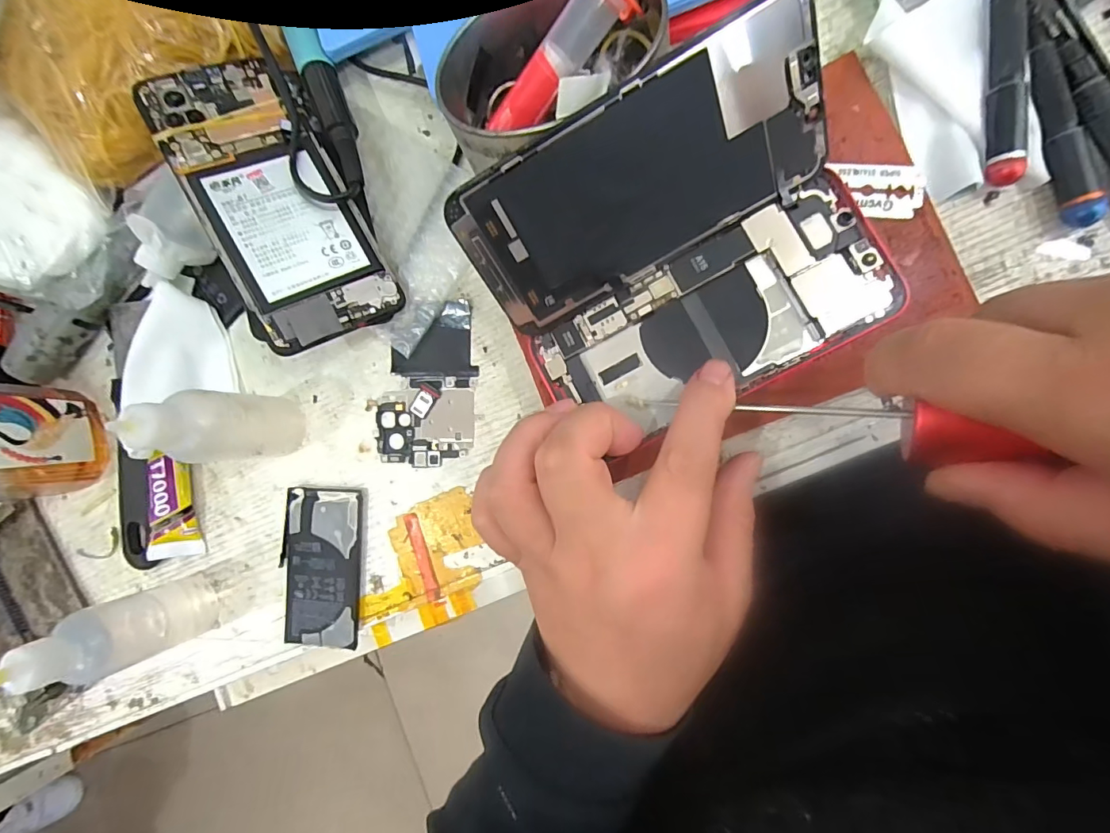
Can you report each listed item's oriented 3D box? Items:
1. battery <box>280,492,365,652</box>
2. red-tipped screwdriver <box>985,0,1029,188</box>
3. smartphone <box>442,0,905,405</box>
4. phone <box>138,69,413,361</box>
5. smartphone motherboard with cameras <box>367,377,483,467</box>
[{"bbox_3d":[-0.132,0.084,0.271,0.046,0.007,0.086,1,90,9],"label":"battery"},{"bbox_3d":[0.200,-0.166,0.214,0.012,0.011,0.123,0,88,10],"label":"red-tipped screwdriver"},{"bbox_3d":[0.048,-0.066,0.195,0.142,0.027,0.119,-27,114,10],"label":"smartphone"},{"bbox_3d":[-0.143,-0.110,0.249,0.073,0.010,0.154,-27,89,-20],"label":"phone"},{"bbox_3d":[-0.072,0.003,0.268,0.059,0.004,0.047,-4,87,10],"label":"smartphone motherboard with cameras"}]

